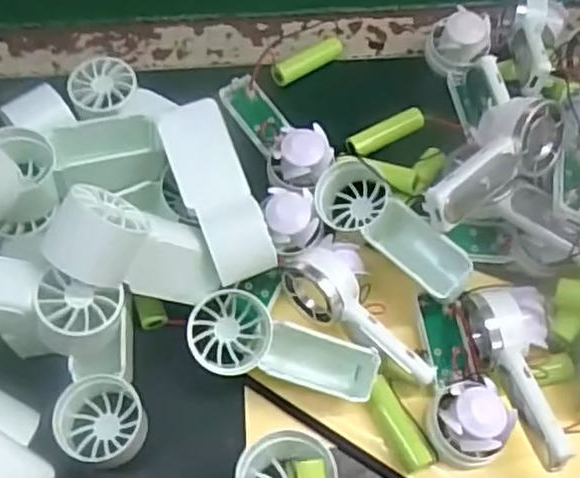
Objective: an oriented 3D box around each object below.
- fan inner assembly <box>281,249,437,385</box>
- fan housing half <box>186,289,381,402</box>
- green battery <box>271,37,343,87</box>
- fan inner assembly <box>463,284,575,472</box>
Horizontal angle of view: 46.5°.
[{"bbox_3d":[0.035,0.042,0.352,0.028,0.030,0.093,-37,71,-19],"label":"fan inner assembly"},{"bbox_3d":[-0.004,0.059,0.353,0.099,0.017,0.036,19,64,-7],"label":"fan housing half"},{"bbox_3d":[0.012,-0.117,0.439,0.053,0.014,0.014,-34,69,-21],"label":"green battery"},{"bbox_3d":[0.117,0.067,0.337,0.036,0.036,0.091,-5,64,-5],"label":"fan inner assembly"}]

